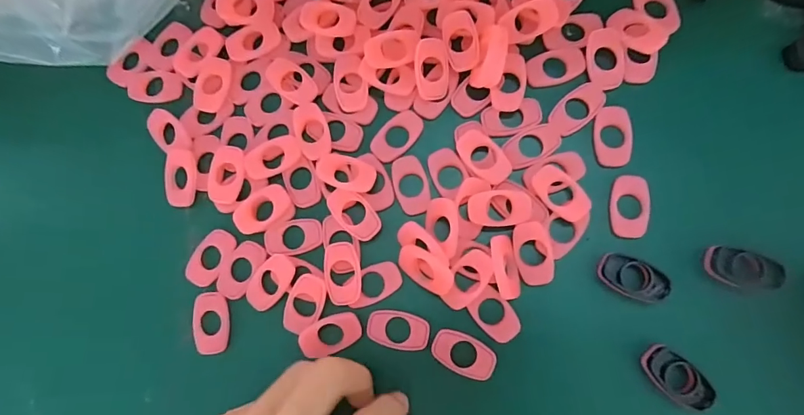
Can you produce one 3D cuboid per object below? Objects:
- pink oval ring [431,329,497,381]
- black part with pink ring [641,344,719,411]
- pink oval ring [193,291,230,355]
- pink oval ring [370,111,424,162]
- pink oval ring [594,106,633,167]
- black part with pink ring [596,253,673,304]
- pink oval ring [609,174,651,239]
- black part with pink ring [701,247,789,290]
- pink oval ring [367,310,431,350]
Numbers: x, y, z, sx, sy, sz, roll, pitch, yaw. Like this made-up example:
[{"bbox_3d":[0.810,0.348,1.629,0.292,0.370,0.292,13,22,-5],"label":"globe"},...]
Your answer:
[{"bbox_3d":[0.031,0.075,0.219,0.032,0.004,0.018,27,86,8],"label":"pink oval ring"},{"bbox_3d":[0.133,0.082,0.207,0.034,0.007,0.019,42,89,9],"label":"black part with pink ring"},{"bbox_3d":[-0.104,0.063,0.232,0.019,0.004,0.032,-5,83,5],"label":"pink oval ring"},{"bbox_3d":[-0.003,-0.040,0.240,0.019,0.004,0.032,45,89,9],"label":"pink oval ring"},{"bbox_3d":[0.113,-0.038,0.229,0.018,0.004,0.033,2,83,6],"label":"pink oval ring"},{"bbox_3d":[0.116,0.035,0.216,0.033,0.005,0.018,21,86,8],"label":"black part with pink ring"},{"bbox_3d":[0.118,-0.001,0.222,0.019,0.004,0.033,5,84,6],"label":"pink oval ring"},{"bbox_3d":[0.167,0.030,0.211,0.032,0.006,0.018,13,85,7],"label":"black part with pink ring"},{"bbox_3d":[-0.002,0.064,0.223,0.032,0.004,0.019,9,72,-1],"label":"pink oval ring"}]

